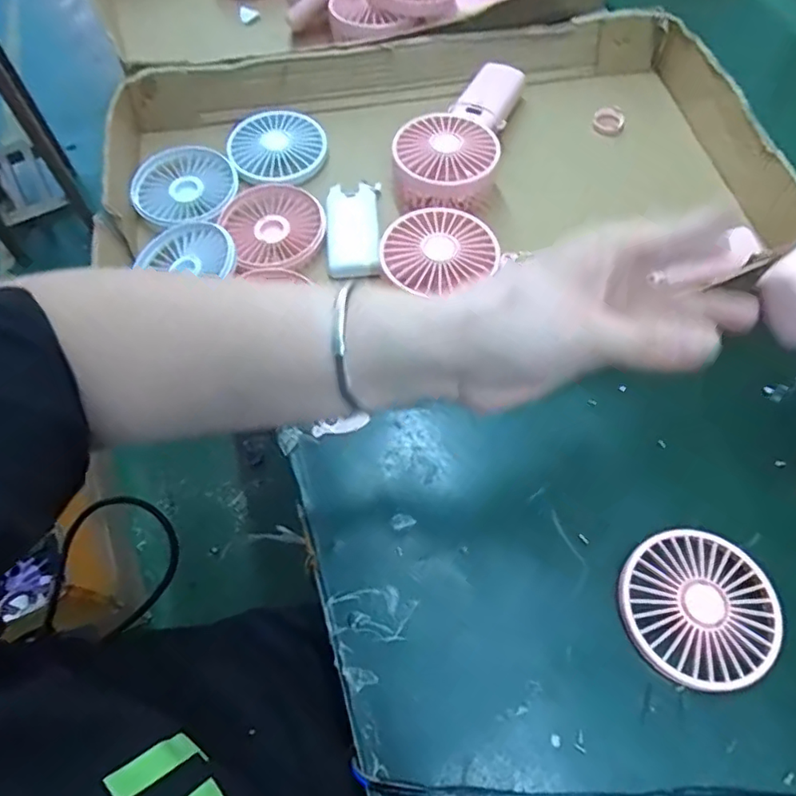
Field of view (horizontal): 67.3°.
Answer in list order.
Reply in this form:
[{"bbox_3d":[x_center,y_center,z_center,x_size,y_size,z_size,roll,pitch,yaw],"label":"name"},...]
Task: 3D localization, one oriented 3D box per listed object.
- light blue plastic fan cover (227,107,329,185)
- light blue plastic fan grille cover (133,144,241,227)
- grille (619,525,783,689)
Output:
[{"bbox_3d":[-0.108,-0.226,0.531,0.084,0.009,0.087,-23,64,-10],"label":"light blue plastic fan cover"},{"bbox_3d":[-0.184,-0.185,0.517,0.084,0.012,0.081,4,62,5],"label":"light blue plastic fan grille cover"},{"bbox_3d":[0.176,0.122,0.350,0.085,0.011,0.087,-1,62,2],"label":"grille"}]

